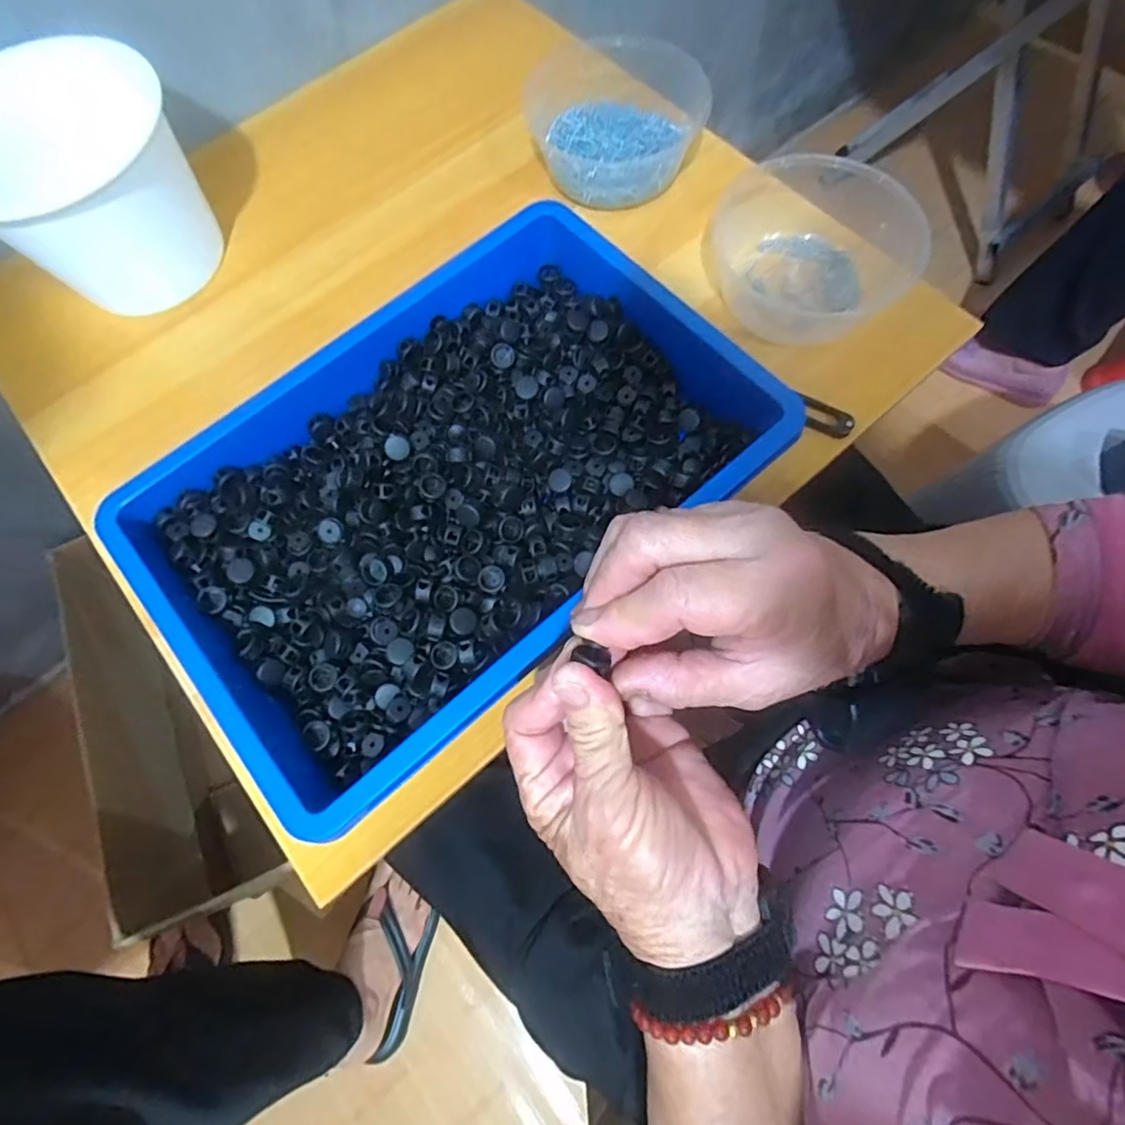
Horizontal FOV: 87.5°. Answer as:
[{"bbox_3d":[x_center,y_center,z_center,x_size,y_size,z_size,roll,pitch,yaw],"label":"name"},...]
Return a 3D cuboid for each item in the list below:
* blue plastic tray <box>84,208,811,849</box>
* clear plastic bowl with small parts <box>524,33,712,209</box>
[{"bbox_3d":[-0.072,-0.050,0.381,0.367,0.069,0.245,-40,76,-10],"label":"blue plastic tray"},{"bbox_3d":[0.043,-0.379,0.490,0.147,0.056,0.156,-1,73,2],"label":"clear plastic bowl with small parts"}]

